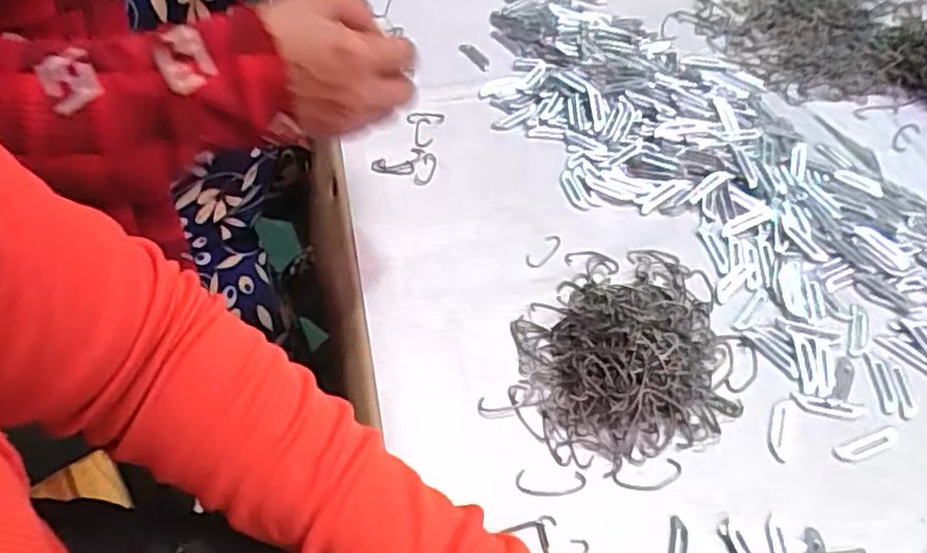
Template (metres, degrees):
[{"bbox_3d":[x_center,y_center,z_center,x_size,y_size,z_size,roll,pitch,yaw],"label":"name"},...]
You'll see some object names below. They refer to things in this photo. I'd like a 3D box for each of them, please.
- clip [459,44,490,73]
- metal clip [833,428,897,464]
[{"bbox_3d":[0.010,-0.202,0.639,0.011,0.004,0.045,-28,57,-20],"label":"clip"},{"bbox_3d":[0.237,0.099,0.408,0.042,0.004,0.012,-15,54,-11],"label":"metal clip"}]

